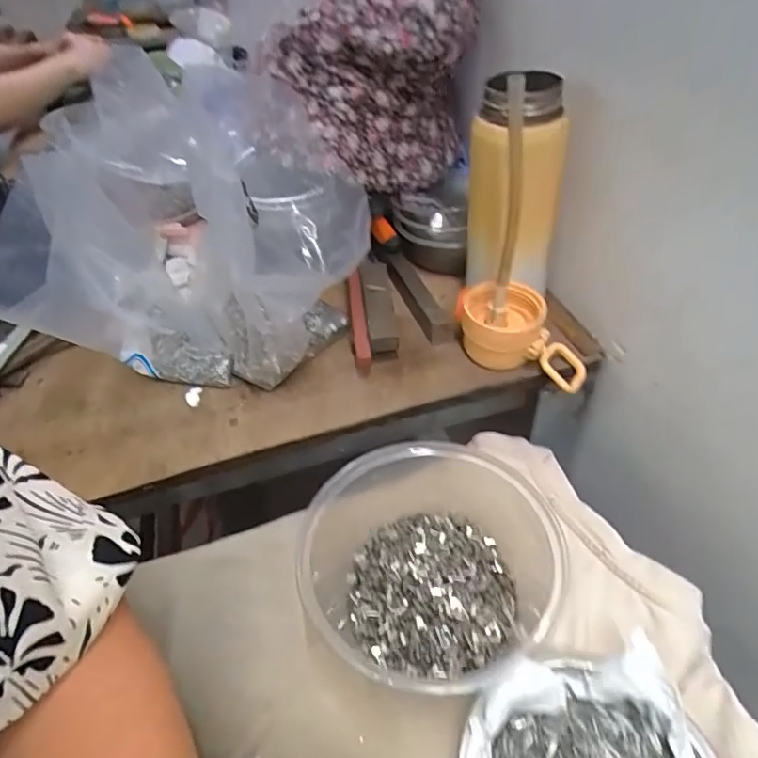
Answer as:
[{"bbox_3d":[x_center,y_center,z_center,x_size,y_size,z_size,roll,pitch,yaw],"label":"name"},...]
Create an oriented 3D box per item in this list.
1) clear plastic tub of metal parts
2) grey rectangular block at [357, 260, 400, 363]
[{"bbox_3d":[0.036,0.110,0.320,0.150,0.064,0.136,-19,46,-13],"label":"clear plastic tub of metal parts"},{"bbox_3d":[0.000,-0.061,0.482,0.025,0.037,0.104,-7,48,-2],"label":"grey rectangular block"}]

